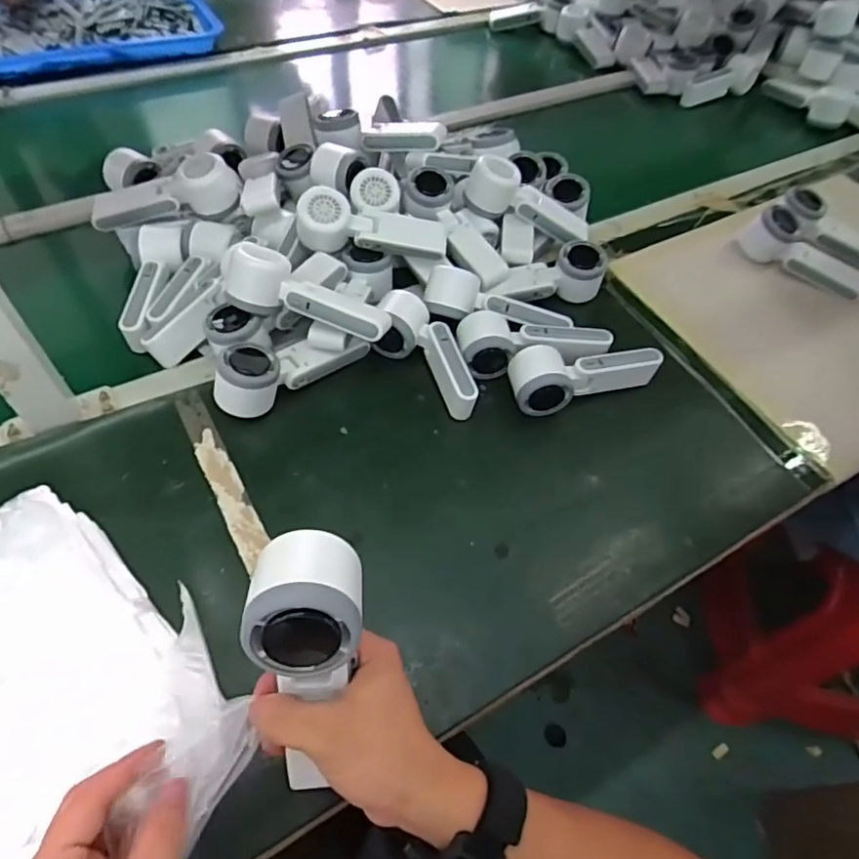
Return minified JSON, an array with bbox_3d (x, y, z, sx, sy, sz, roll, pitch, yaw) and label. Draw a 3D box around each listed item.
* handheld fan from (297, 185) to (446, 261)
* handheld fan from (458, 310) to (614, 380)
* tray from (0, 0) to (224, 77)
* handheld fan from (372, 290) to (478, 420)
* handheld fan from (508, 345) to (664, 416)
[{"bbox_3d":[-0.063,-0.232,0.661,0.166,0.050,0.058,0,55,-5],"label":"handheld fan"},{"bbox_3d":[0.113,-0.088,0.641,0.166,0.052,0.057,-1,55,-6],"label":"handheld fan"},{"bbox_3d":[-0.628,-0.711,1.038,0.478,0.050,0.300,-26,60,-21],"label":"tray"},{"bbox_3d":[-0.010,-0.078,0.628,0.077,0.052,0.158,-16,57,-16],"label":"handheld fan"},{"bbox_3d":[0.167,-0.057,0.622,0.168,0.060,0.059,-6,55,-9],"label":"handheld fan"}]

